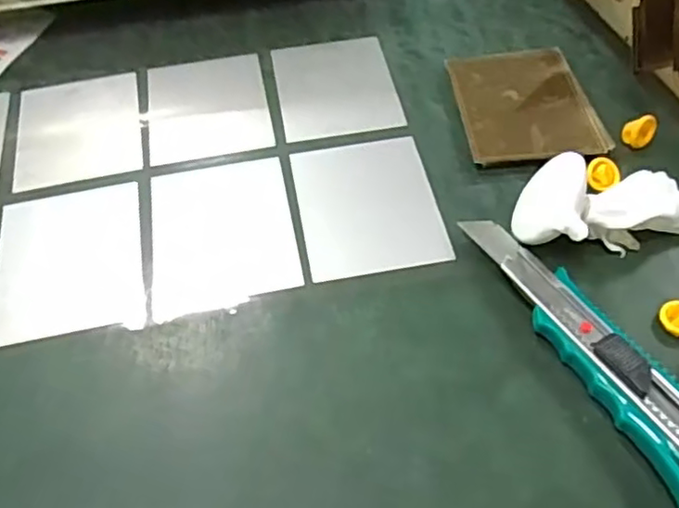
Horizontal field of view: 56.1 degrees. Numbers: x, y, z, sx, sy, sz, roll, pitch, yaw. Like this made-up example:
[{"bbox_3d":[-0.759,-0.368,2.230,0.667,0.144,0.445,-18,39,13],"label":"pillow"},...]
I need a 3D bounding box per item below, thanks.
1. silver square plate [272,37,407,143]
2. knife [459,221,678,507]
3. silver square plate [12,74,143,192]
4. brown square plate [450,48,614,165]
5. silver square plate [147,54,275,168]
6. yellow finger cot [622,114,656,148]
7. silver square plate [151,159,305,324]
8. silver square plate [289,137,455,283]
[{"bbox_3d":[-0.003,-0.117,0.439,0.078,0.005,0.098,-9,54,-4],"label":"silver square plate"},{"bbox_3d":[0.124,0.045,0.303,0.042,0.019,0.176,-20,55,-11],"label":"knife"},{"bbox_3d":[-0.174,-0.084,0.424,0.079,0.004,0.094,-12,54,-6],"label":"silver square plate"},{"bbox_3d":[0.119,-0.097,0.414,0.083,0.011,0.097,-5,53,-1],"label":"brown square plate"},{"bbox_3d":[-0.090,-0.101,0.435,0.079,0.005,0.096,-10,54,-5],"label":"silver square plate"},{"bbox_3d":[0.185,-0.077,0.392,0.017,0.014,0.018,-1,54,2],"label":"yellow finger cot"},{"bbox_3d":[-0.066,-0.012,0.362,0.079,0.008,0.114,-9,49,-7],"label":"silver square plate"},{"bbox_3d":[0.016,-0.030,0.375,0.078,0.004,0.098,-9,54,-4],"label":"silver square plate"}]

